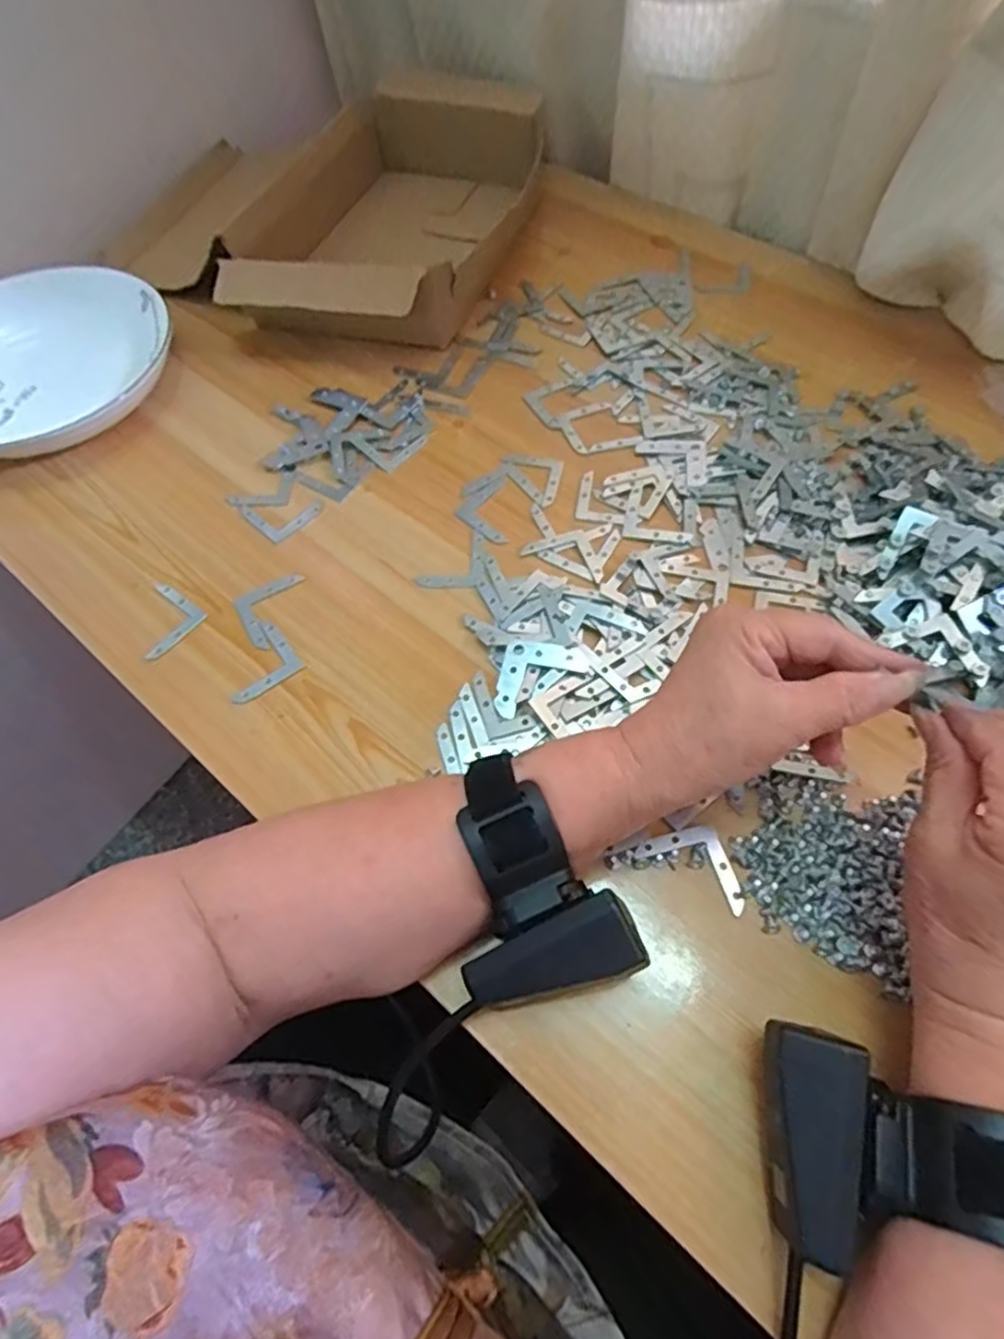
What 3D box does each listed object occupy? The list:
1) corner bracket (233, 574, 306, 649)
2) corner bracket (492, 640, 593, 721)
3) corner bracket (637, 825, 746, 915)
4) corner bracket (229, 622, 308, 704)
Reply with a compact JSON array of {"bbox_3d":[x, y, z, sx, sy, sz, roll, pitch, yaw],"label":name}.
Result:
[{"bbox_3d":[-0.132,-0.035,0.397,0.043,0.004,0.041,-29,63,-13],"label":"corner bracket"},{"bbox_3d":[0.022,0.005,0.363,0.046,0.005,0.044,12,62,9],"label":"corner bracket"},{"bbox_3d":[0.093,0.089,0.318,0.051,0.004,0.030,26,65,16],"label":"corner bracket"},{"bbox_3d":[-0.139,-0.005,0.379,0.041,0.004,0.041,-35,65,-16],"label":"corner bracket"}]

